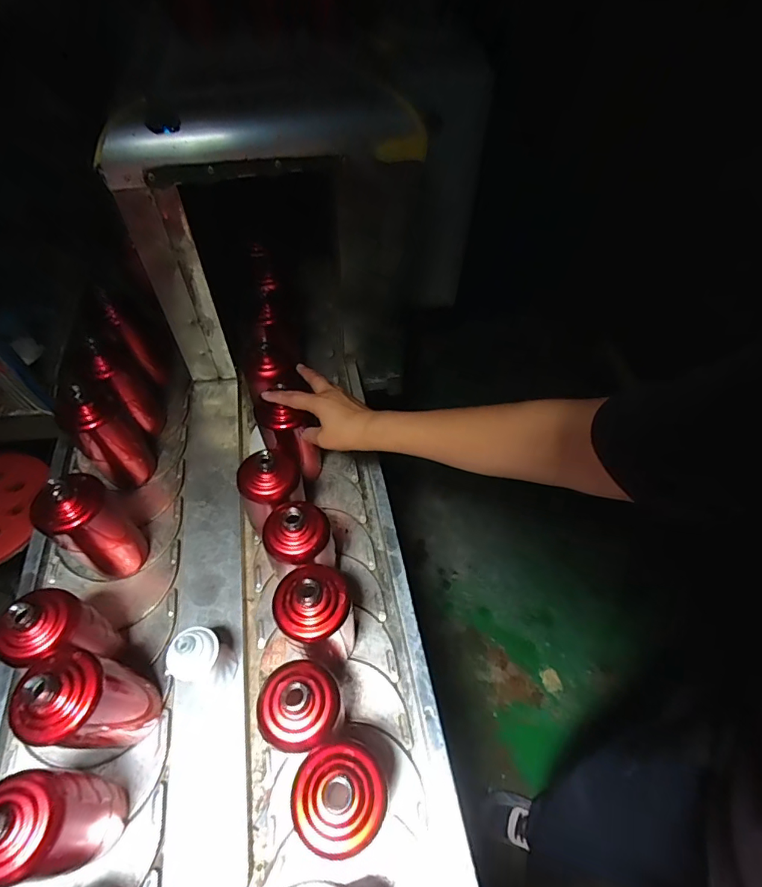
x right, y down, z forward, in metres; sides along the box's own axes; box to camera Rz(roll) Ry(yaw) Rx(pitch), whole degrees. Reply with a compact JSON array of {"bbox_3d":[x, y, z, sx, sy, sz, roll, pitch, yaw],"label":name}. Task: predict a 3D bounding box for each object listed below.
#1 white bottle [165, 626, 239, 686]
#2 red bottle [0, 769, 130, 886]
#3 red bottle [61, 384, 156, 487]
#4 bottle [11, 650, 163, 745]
[{"bbox_3d":[-0.207,0.254,0.552,0.050,0.111,0.058,19,57,11],"label":"white bottle"},{"bbox_3d":[-0.310,0.365,0.454,0.063,0.178,0.082,1,56,0],"label":"red bottle"},{"bbox_3d":[-0.408,-0.004,0.717,0.078,0.173,0.063,-38,65,-24],"label":"red bottle"},{"bbox_3d":[-0.312,0.277,0.506,0.075,0.186,0.079,1,56,-1],"label":"bottle"}]

